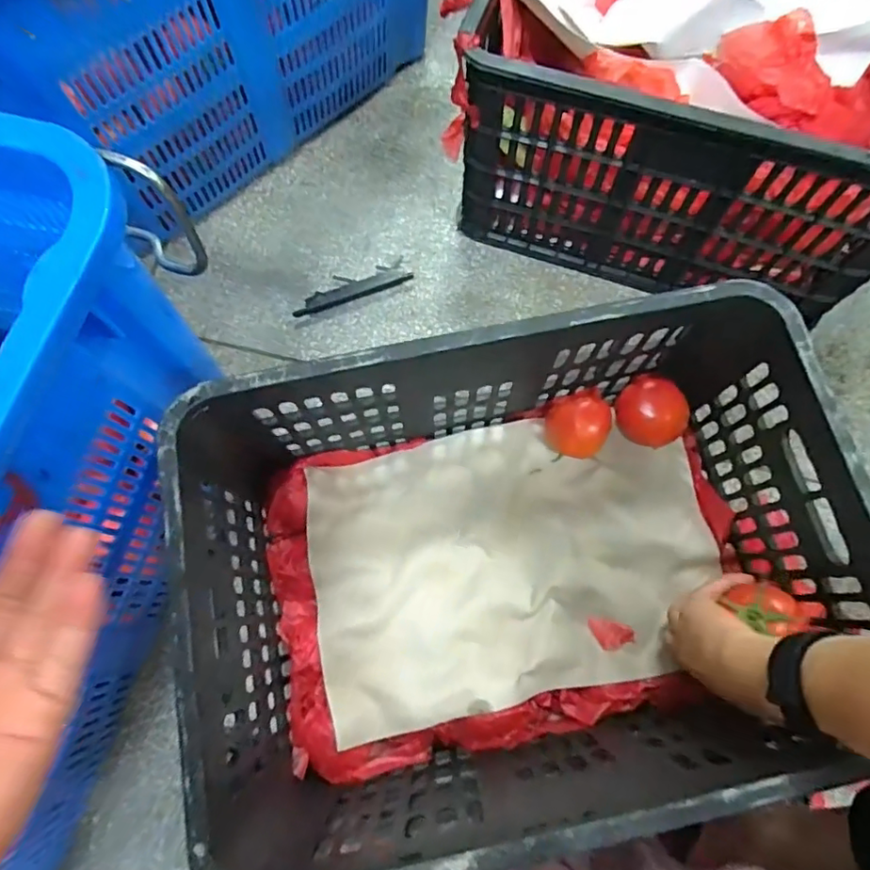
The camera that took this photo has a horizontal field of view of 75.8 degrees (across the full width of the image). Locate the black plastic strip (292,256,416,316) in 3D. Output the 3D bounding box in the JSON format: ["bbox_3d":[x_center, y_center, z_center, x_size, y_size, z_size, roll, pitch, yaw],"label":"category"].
[{"bbox_3d":[-0.112,-0.200,0.741,0.159,0.015,0.045,-23,73,-6],"label":"black plastic strip"}]

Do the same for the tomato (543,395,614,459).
[{"bbox_3d":[0.148,-0.008,0.577,0.065,0.047,0.062,5,73,3],"label":"tomato"}]

